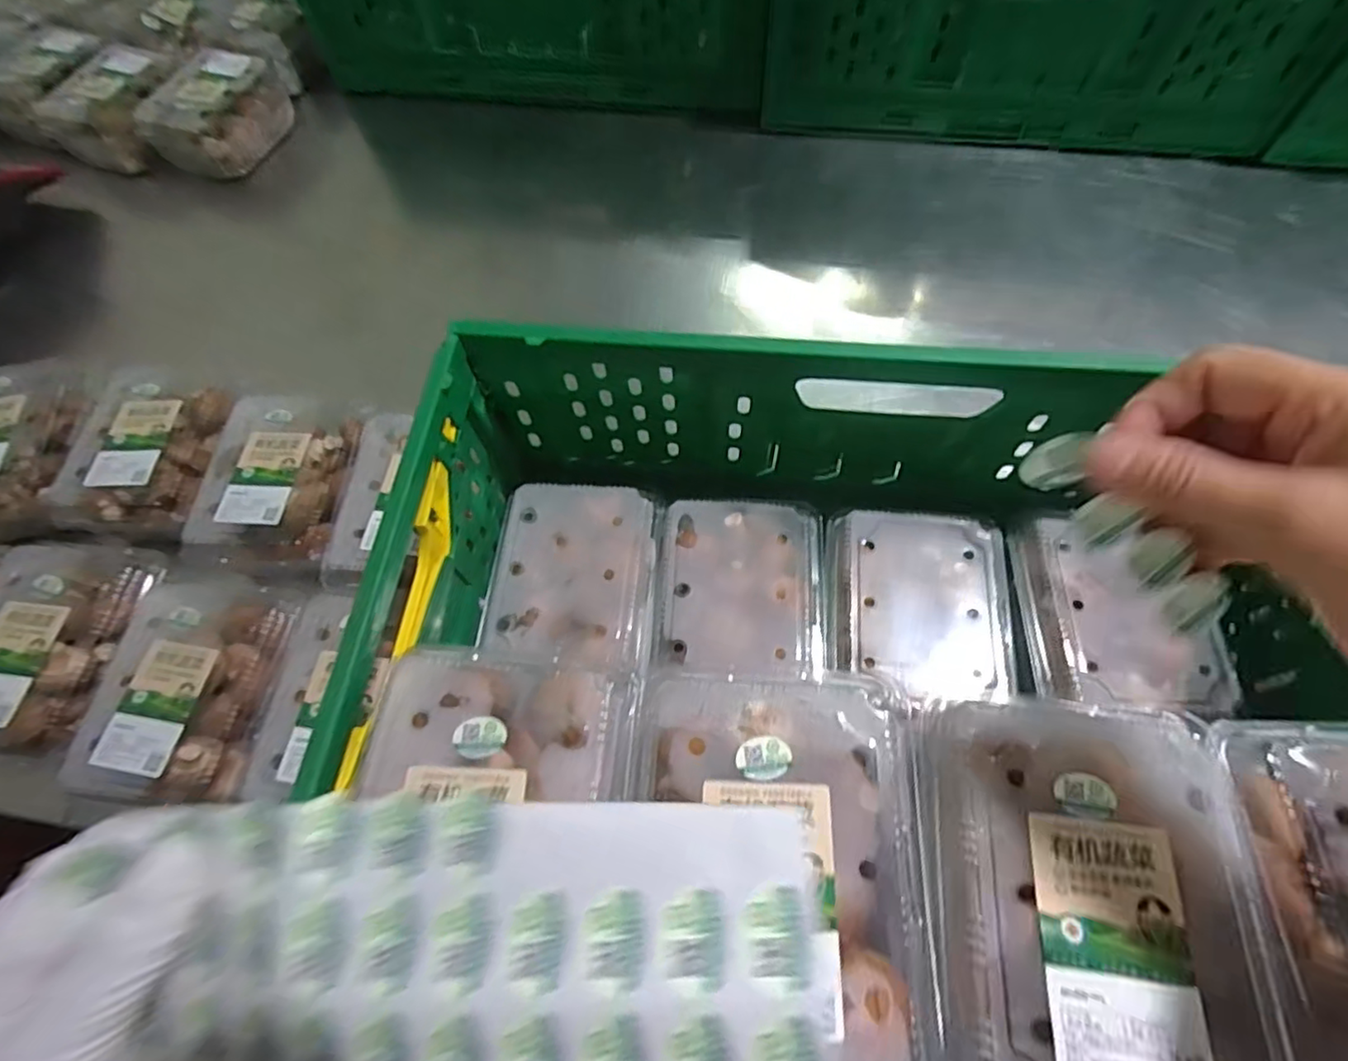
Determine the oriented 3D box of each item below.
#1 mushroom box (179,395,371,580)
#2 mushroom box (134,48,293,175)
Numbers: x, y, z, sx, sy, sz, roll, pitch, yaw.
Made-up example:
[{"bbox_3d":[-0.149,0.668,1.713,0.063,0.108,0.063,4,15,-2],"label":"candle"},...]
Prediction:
[{"bbox_3d":[-0.346,-0.042,0.579,0.128,0.070,0.171,6,66,8],"label":"mushroom box"},{"bbox_3d":[-0.567,-0.516,0.799,0.097,0.085,0.167,19,66,12],"label":"mushroom box"}]

